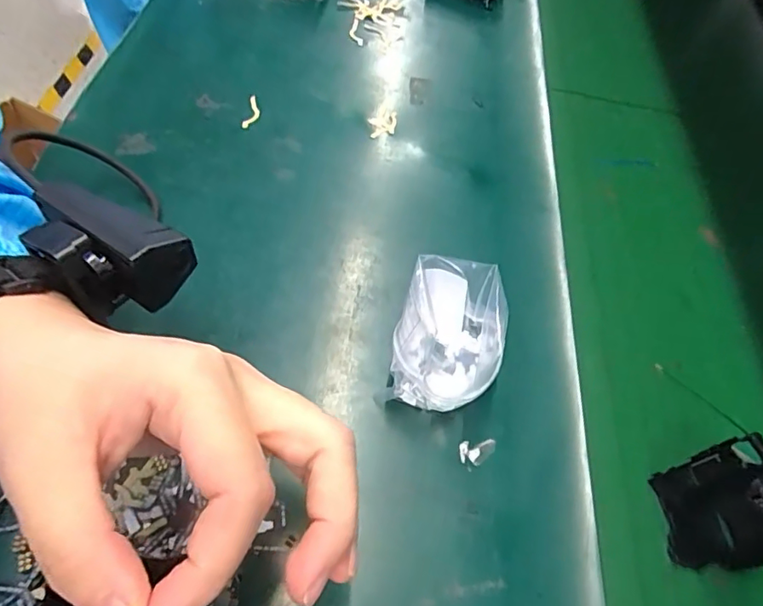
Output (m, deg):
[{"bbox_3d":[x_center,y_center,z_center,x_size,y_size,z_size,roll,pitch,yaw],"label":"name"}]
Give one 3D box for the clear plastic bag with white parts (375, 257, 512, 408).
[{"bbox_3d":[0.037,0.021,0.278,0.059,0.057,0.071,20,57,7],"label":"clear plastic bag with white parts"}]

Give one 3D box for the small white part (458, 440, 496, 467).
[{"bbox_3d":[0.051,0.078,0.275,0.020,0.004,0.013,-4,57,-5],"label":"small white part"}]

